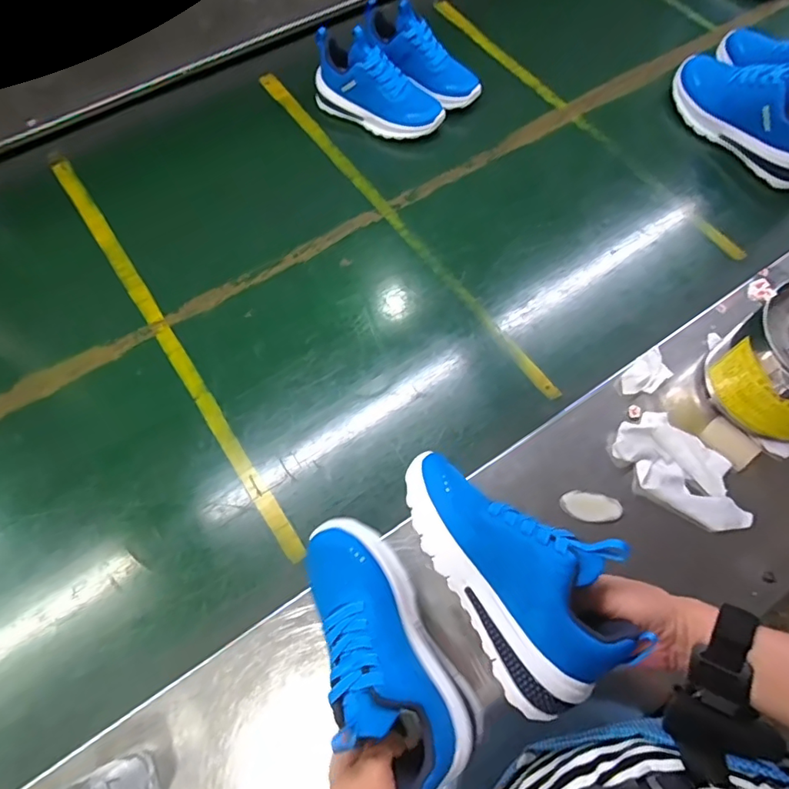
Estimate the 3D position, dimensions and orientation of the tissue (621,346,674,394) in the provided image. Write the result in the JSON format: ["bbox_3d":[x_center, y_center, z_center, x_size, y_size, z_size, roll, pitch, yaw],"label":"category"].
[{"bbox_3d":[0.290,-0.023,0.600,0.062,0.018,0.038,-38,72,-14],"label":"tissue"}]

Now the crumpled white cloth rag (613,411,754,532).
[{"bbox_3d":[0.309,0.079,0.548,0.148,0.016,0.079,41,73,15],"label":"crumpled white cloth rag"}]

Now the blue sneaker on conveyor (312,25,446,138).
[{"bbox_3d":[-0.022,-0.443,0.749,0.191,0.094,0.074,32,71,13],"label":"blue sneaker on conveyor"}]

